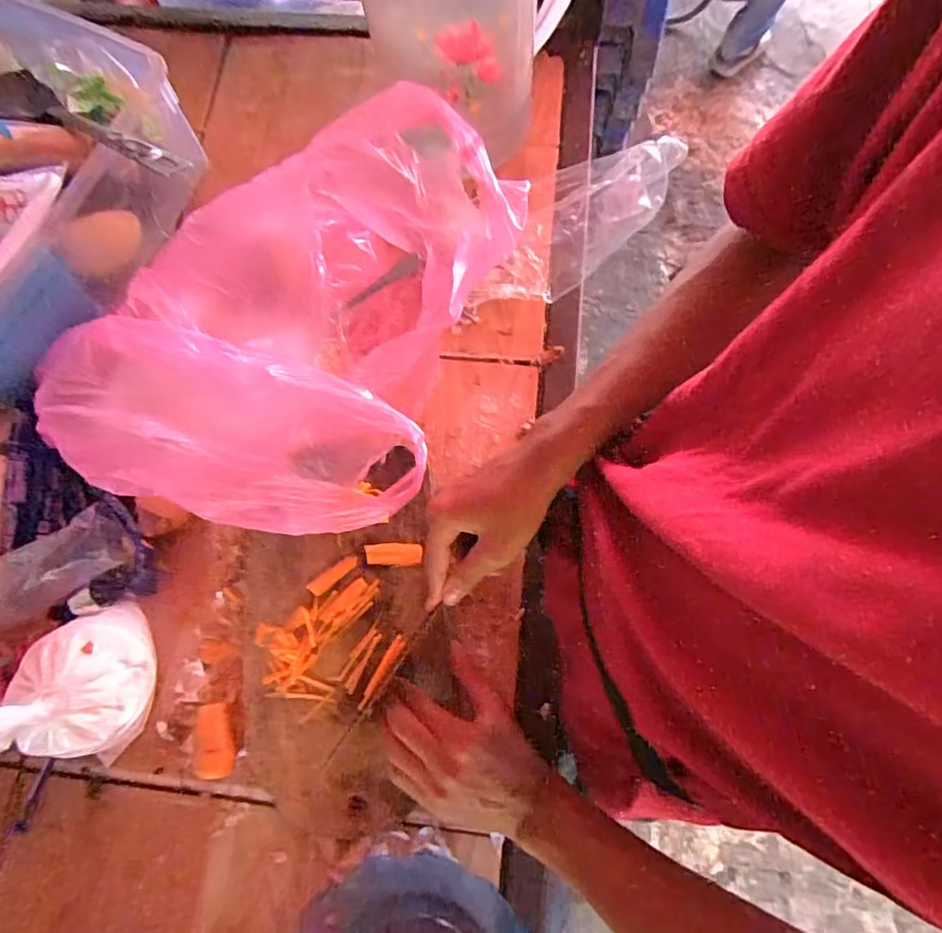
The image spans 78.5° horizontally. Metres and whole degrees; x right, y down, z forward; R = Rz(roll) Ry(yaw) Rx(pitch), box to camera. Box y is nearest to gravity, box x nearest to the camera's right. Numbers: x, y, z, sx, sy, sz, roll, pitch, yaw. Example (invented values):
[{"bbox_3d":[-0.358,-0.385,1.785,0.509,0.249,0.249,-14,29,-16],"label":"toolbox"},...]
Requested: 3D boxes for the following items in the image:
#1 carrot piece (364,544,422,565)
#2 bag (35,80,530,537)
[{"bbox_3d":[-0.066,0.074,0.491,0.048,0.007,0.018,2,73,1],"label":"carrot piece"},{"bbox_3d":[-0.139,-0.105,0.455,0.284,0.191,0.311,20,74,6],"label":"bag"}]

